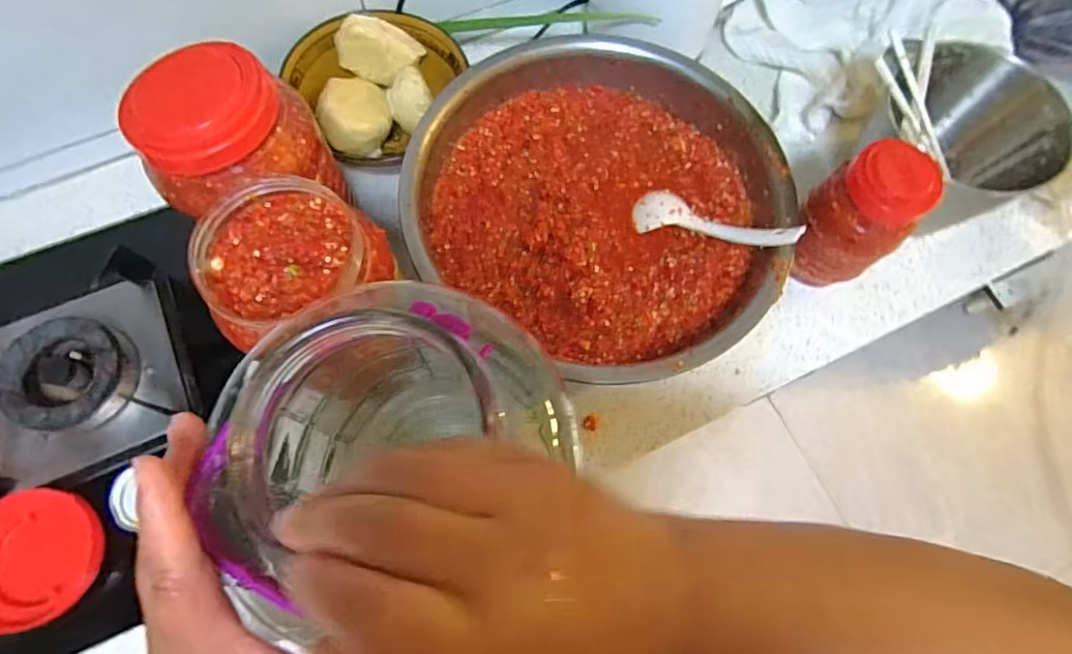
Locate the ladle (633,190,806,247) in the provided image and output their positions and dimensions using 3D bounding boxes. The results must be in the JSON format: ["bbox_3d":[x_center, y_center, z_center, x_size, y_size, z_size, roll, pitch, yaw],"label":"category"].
[{"bbox_3d":[0.174,-0.102,0.548,0.165,0.029,0.048,21,70,33],"label":"ladle"}]

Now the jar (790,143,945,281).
[{"bbox_3d":[0.315,-0.105,0.561,0.082,0.162,0.091,-35,76,-13],"label":"jar"}]

